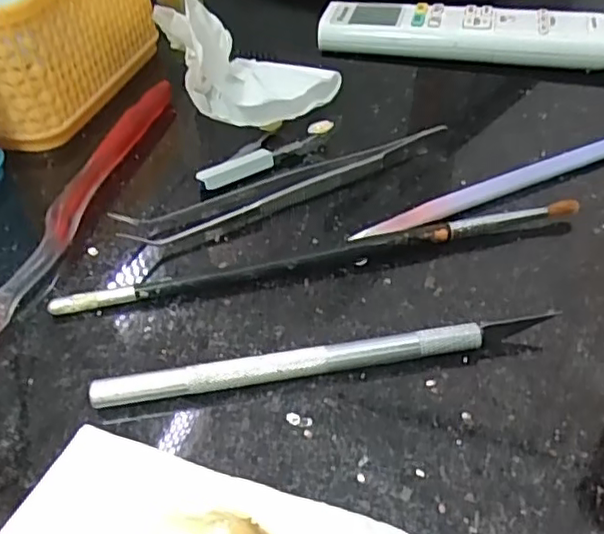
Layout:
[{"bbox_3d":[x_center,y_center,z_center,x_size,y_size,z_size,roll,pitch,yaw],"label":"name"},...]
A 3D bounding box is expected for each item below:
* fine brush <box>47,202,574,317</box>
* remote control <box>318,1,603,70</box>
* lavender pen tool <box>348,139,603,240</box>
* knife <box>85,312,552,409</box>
[{"bbox_3d":[0.009,-0.006,0.224,0.186,0.010,0.012,-10,43,-8],"label":"fine brush"},{"bbox_3d":[0.101,-0.146,0.391,0.177,0.023,0.041,8,44,12],"label":"remote control"},{"bbox_3d":[0.081,-0.033,0.251,0.134,0.004,0.010,-20,62,-18],"label":"lavender pen tool"},{"bbox_3d":[0.007,0.028,0.187,0.132,0.009,0.007,-7,42,-6],"label":"knife"}]

